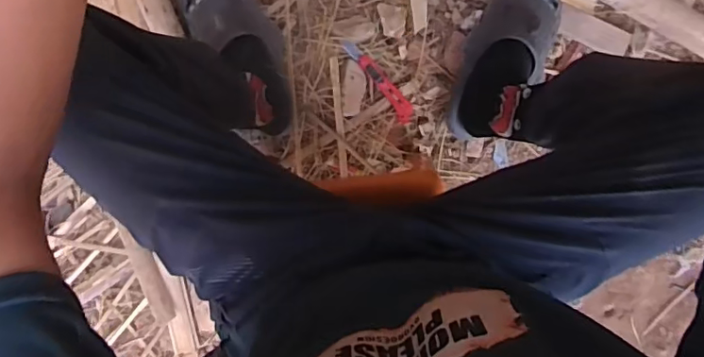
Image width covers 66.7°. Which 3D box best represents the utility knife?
[{"bbox_3d":[0.049,-0.169,0.934,0.031,0.010,0.176,-39,99,5],"label":"utility knife"}]

